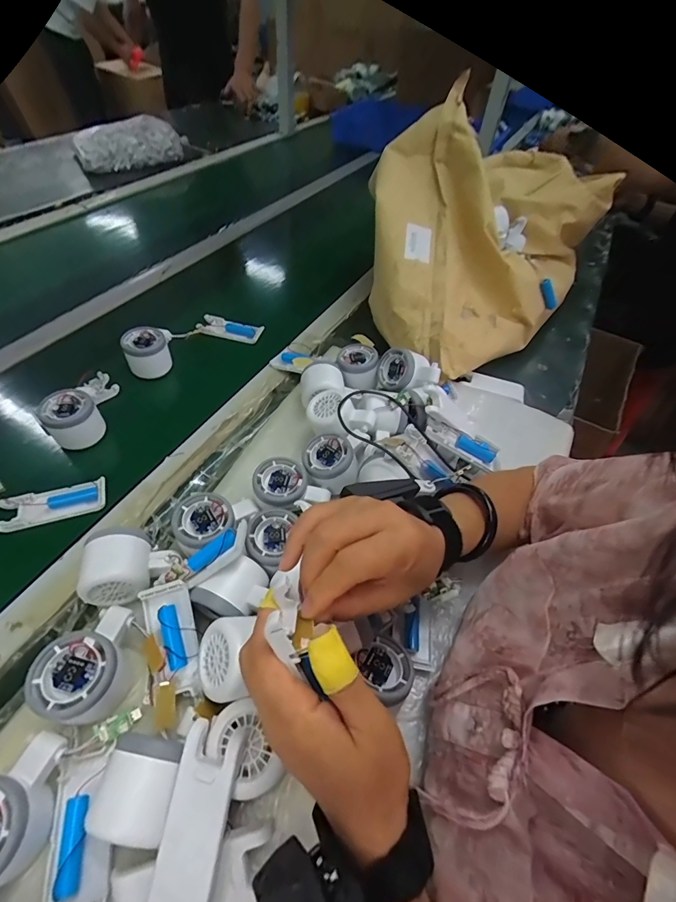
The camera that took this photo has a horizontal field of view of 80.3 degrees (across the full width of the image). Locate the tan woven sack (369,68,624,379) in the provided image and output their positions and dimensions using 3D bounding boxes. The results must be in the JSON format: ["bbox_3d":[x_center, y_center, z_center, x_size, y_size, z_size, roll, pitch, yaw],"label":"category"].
[{"bbox_3d":[0.165,-0.310,0.629,0.251,0.265,0.292,-28,59,-26],"label":"tan woven sack"}]

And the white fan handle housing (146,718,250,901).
[{"bbox_3d":[-0.090,0.234,0.256,0.039,0.014,0.100,9,68,3],"label":"white fan handle housing"}]

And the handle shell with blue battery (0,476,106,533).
[{"bbox_3d":[-0.314,0.059,0.443,0.103,0.014,0.038,-13,54,-16],"label":"handle shell with blue battery"}]

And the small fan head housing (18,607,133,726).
[{"bbox_3d":[-0.196,0.169,0.323,0.060,0.043,0.081,12,51,4],"label":"small fan head housing"}]

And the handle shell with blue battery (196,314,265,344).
[{"bbox_3d":[-0.178,-0.200,0.664,0.101,0.016,0.038,14,51,5],"label":"handle shell with blue battery"}]

